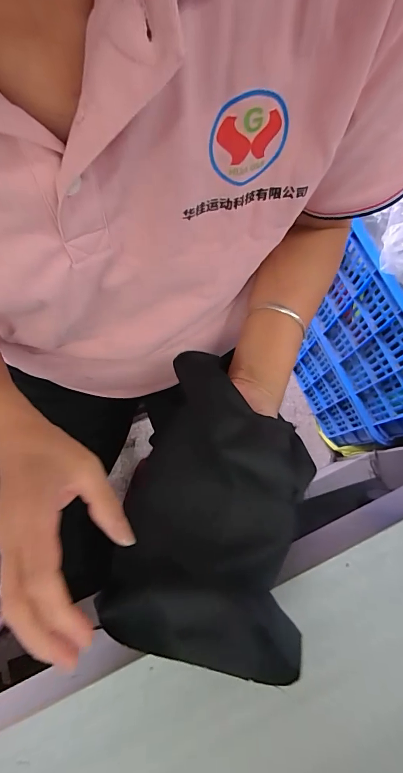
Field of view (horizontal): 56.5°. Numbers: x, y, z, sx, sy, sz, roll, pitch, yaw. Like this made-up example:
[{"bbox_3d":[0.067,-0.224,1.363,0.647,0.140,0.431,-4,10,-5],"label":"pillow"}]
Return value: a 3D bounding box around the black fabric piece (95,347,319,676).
[{"bbox_3d":[0.011,0.078,0.294,0.131,0.100,0.202,13,76,3],"label":"black fabric piece"}]

